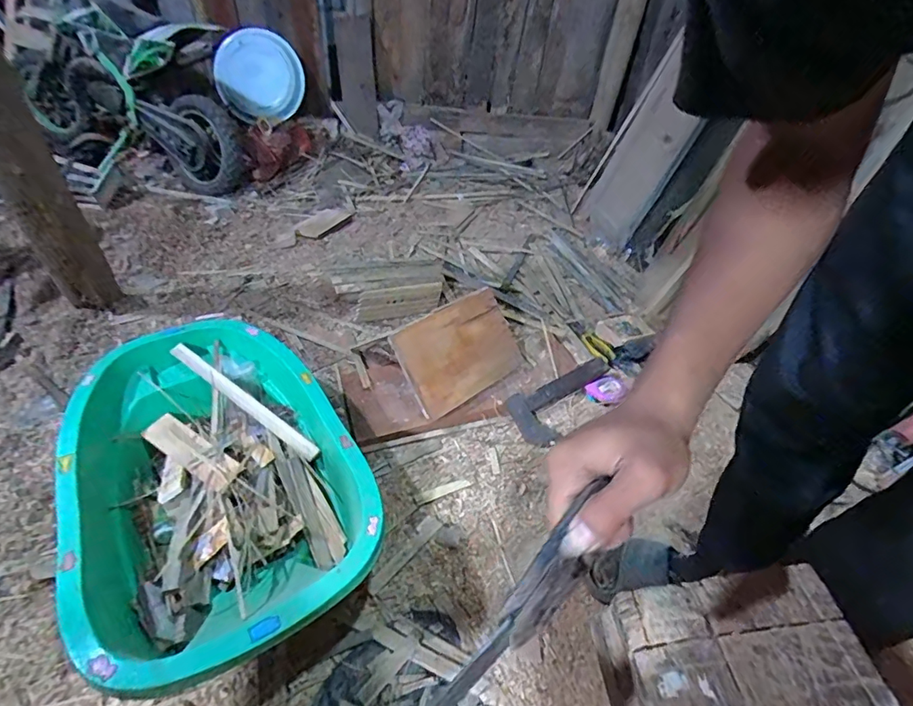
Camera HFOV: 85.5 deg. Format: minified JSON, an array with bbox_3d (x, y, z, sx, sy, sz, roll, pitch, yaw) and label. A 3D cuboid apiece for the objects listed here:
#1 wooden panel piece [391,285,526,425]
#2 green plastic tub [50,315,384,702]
[{"bbox_3d":[0.011,-0.007,1.077,0.284,0.199,0.018,-31,12,-32],"label":"wooden panel piece"},{"bbox_3d":[-0.409,0.219,0.855,0.422,0.189,0.662,-25,50,-28],"label":"green plastic tub"}]

